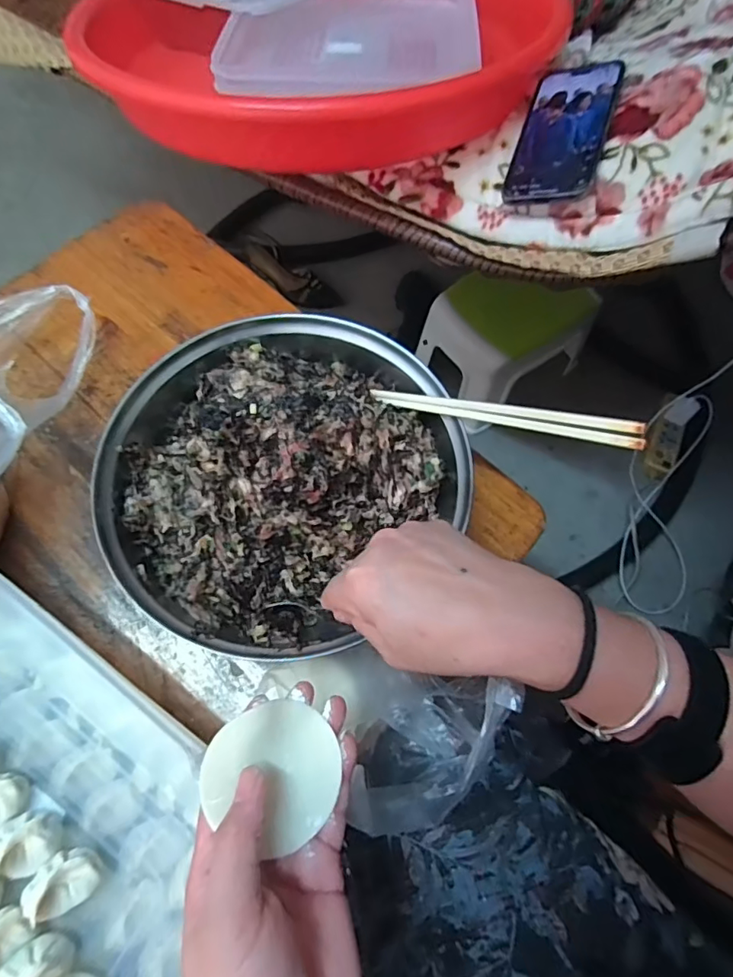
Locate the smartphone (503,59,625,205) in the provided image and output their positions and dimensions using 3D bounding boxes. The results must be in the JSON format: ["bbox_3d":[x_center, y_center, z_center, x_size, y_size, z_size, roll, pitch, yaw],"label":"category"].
[{"bbox_3d":[0.184,-0.333,0.479,0.080,0.008,0.159,12,74,29],"label":"smartphone"}]

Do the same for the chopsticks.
[{"bbox_3d":[0.091,-0.055,0.379,0.209,0.012,0.018,17,64,38],"label":"chopsticks"}]

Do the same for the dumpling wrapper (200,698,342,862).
[{"bbox_3d":[-0.047,0.144,0.267,0.069,0.004,0.063,9,67,-21],"label":"dumpling wrapper"}]

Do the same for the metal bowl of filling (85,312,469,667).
[{"bbox_3d":[-0.063,-0.010,0.411,0.260,0.076,0.250,1,67,-1],"label":"metal bowl of filling"}]

